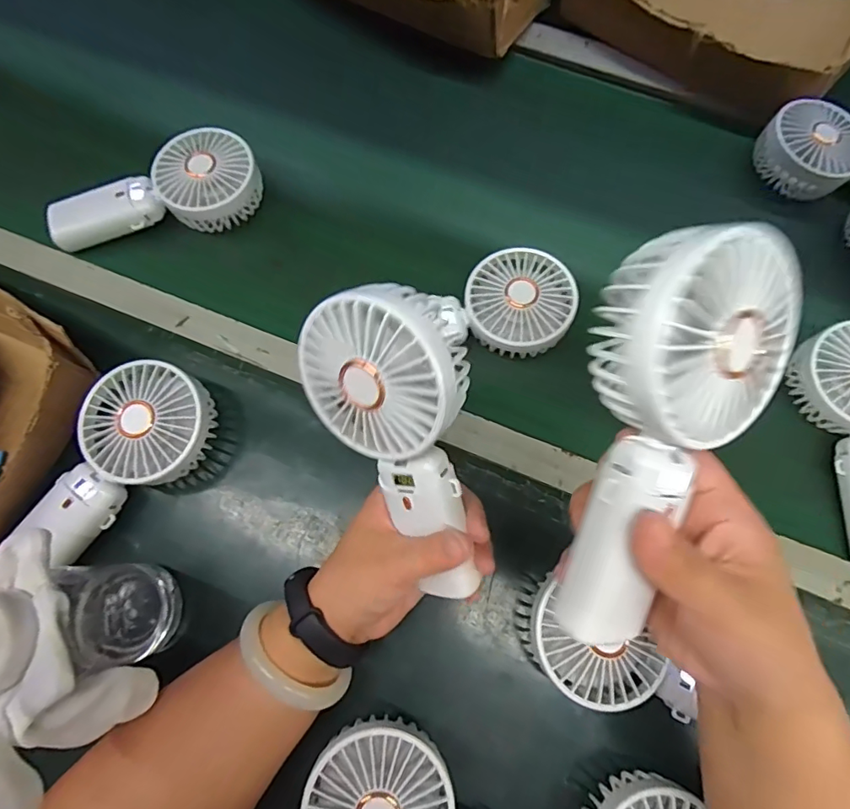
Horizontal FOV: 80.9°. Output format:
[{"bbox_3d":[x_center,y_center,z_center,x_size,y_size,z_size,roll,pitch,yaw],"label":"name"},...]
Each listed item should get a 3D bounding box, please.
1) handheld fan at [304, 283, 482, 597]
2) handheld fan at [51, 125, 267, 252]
[{"bbox_3d":[-0.011,0.020,0.285,0.090,0.178,0.052,8,30,29],"label":"handheld fan"},{"bbox_3d":[-0.241,-0.188,0.456,0.181,0.056,0.076,-13,70,-4],"label":"handheld fan"}]

